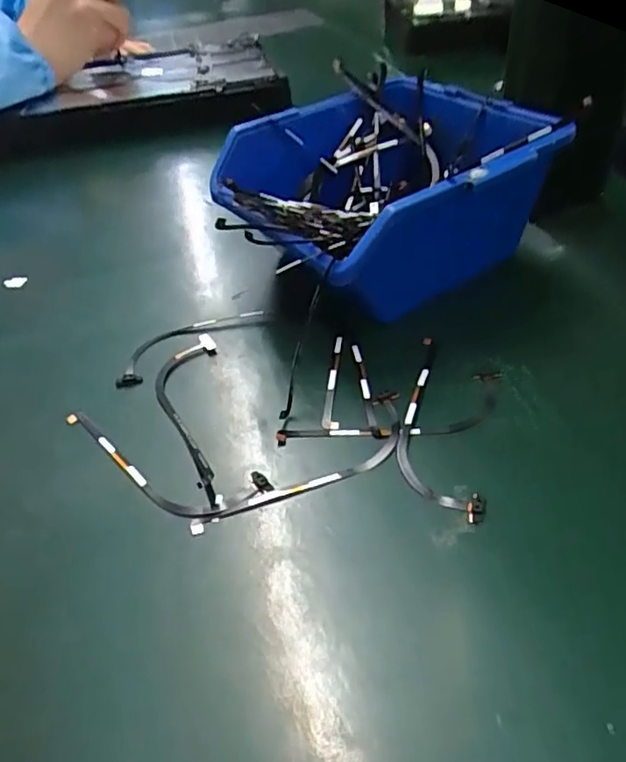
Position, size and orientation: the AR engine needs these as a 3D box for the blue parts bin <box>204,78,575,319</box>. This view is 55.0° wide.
[{"bbox_3d":[0.031,-0.082,0.276,0.121,0.067,0.116,-25,45,-22],"label":"blue parts bin"}]

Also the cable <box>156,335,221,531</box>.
[{"bbox_3d":[-0.047,0.016,0.223,0.024,0.012,0.095,-8,41,-4],"label":"cable"}]

